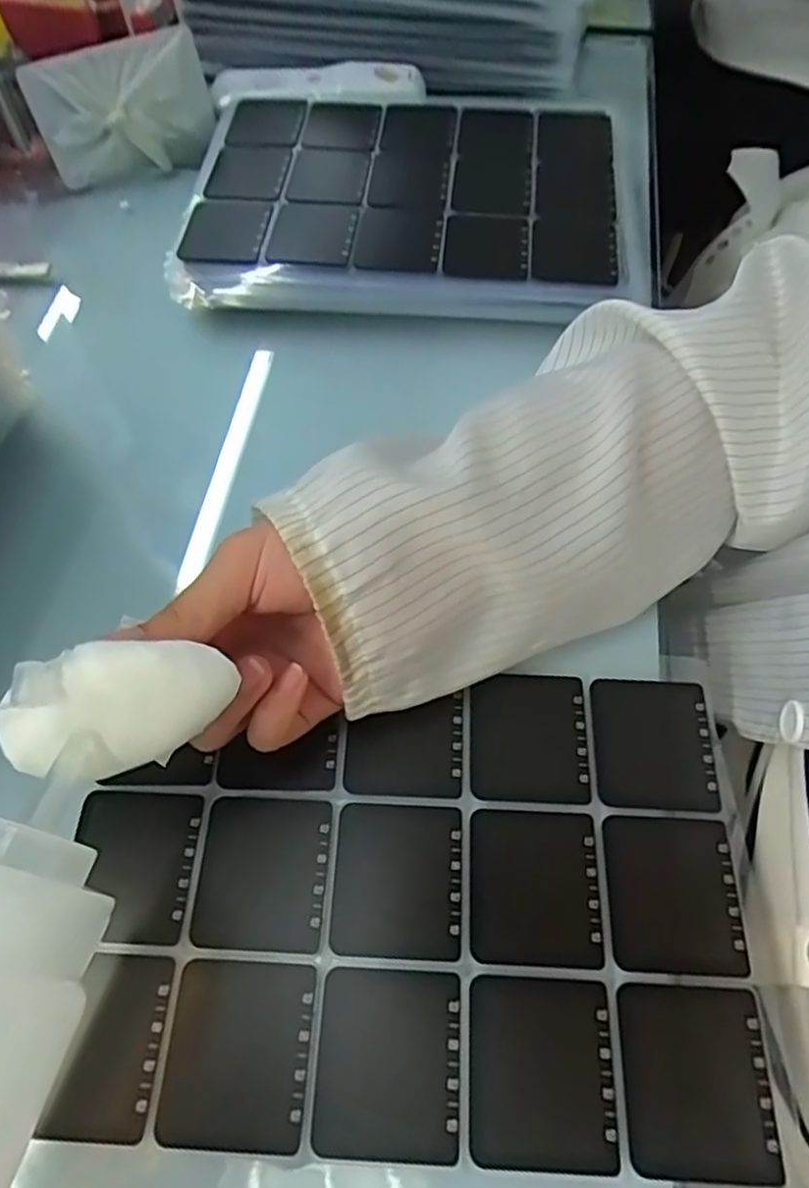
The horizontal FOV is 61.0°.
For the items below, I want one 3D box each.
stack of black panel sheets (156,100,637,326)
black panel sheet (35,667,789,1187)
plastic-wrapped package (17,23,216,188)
[{"bbox_3d":[0.002,-0.262,0.449,0.274,0.024,0.217,4,61,2],"label":"stack of black panel sheets"},{"bbox_3d":[0.005,0.112,0.267,0.246,0.004,0.170,2,61,2],"label":"black panel sheet"},{"bbox_3d":[-0.189,-0.331,0.474,0.118,0.070,0.040,-21,63,-11],"label":"plastic-wrapped package"}]

